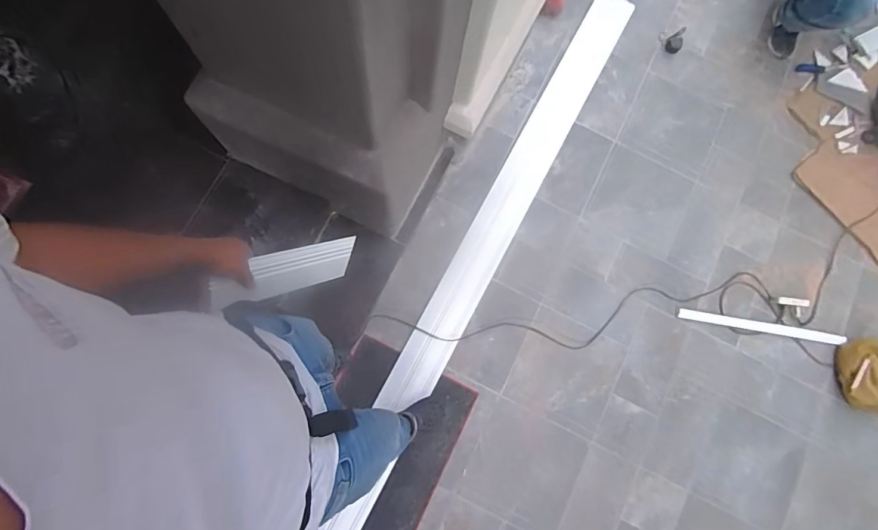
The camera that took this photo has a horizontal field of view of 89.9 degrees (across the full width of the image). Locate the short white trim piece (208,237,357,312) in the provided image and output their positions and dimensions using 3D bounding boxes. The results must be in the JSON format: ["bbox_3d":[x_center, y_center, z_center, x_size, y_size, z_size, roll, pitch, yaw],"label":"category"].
[{"bbox_3d":[-0.294,0.017,0.849,0.287,0.105,0.016,-19,49,-42],"label":"short white trim piece"}]

